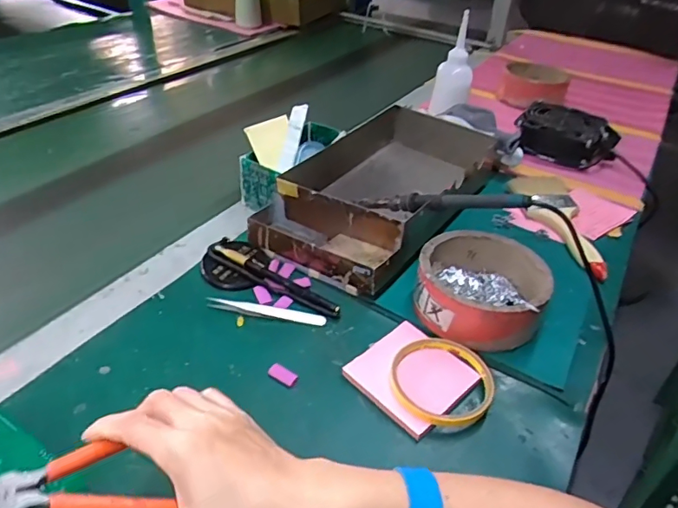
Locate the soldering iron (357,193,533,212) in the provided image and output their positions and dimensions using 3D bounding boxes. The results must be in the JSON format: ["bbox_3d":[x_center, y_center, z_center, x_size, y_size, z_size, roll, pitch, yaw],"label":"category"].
[{"bbox_3d":[0.106,-0.053,0.555,0.195,0.019,0.023,3,31,38],"label":"soldering iron"}]

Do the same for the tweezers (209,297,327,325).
[{"bbox_3d":[-0.069,0.055,0.501,0.113,0.007,0.012,7,38,3],"label":"tweezers"}]

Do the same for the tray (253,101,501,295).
[{"bbox_3d":[0.065,-0.083,0.644,0.179,0.073,0.344,25,42,24],"label":"tray"}]

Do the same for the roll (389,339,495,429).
[{"bbox_3d":[0.085,0.109,0.441,0.085,0.018,0.085,3,38,-2],"label":"roll"}]

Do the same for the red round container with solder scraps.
[{"bbox_3d":[0.139,0.031,0.518,0.119,0.058,0.123,3,38,-2],"label":"red round container with solder scraps"}]

